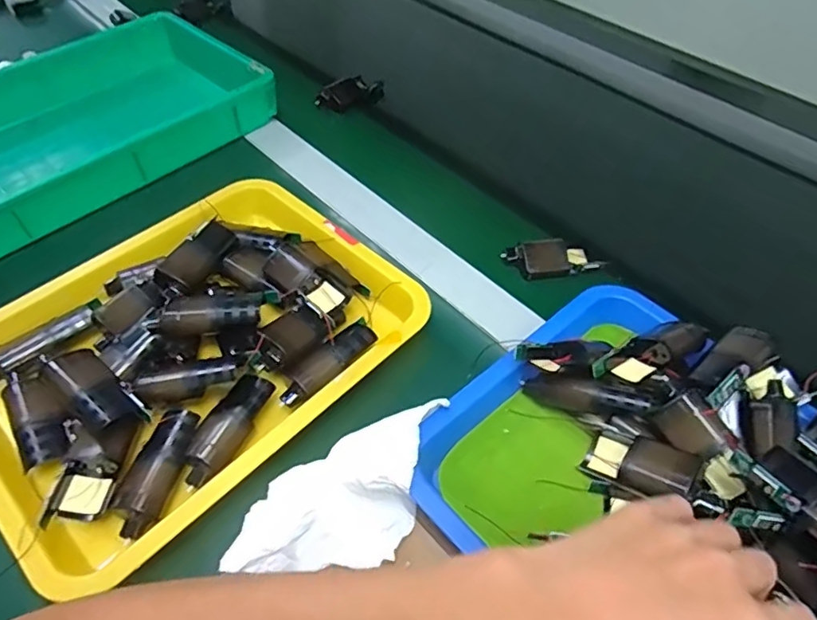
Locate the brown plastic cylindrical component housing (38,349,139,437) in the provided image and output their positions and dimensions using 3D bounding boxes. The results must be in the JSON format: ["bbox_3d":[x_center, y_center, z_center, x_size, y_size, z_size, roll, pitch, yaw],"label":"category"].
[{"bbox_3d":[-0.229,0.061,0.405,0.086,0.036,0.040,32,57,24],"label":"brown plastic cylindrical component housing"}]

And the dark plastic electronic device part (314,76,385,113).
[{"bbox_3d":[-0.084,-0.290,0.752,0.107,0.032,0.037,-27,56,-37],"label":"dark plastic electronic device part"}]

